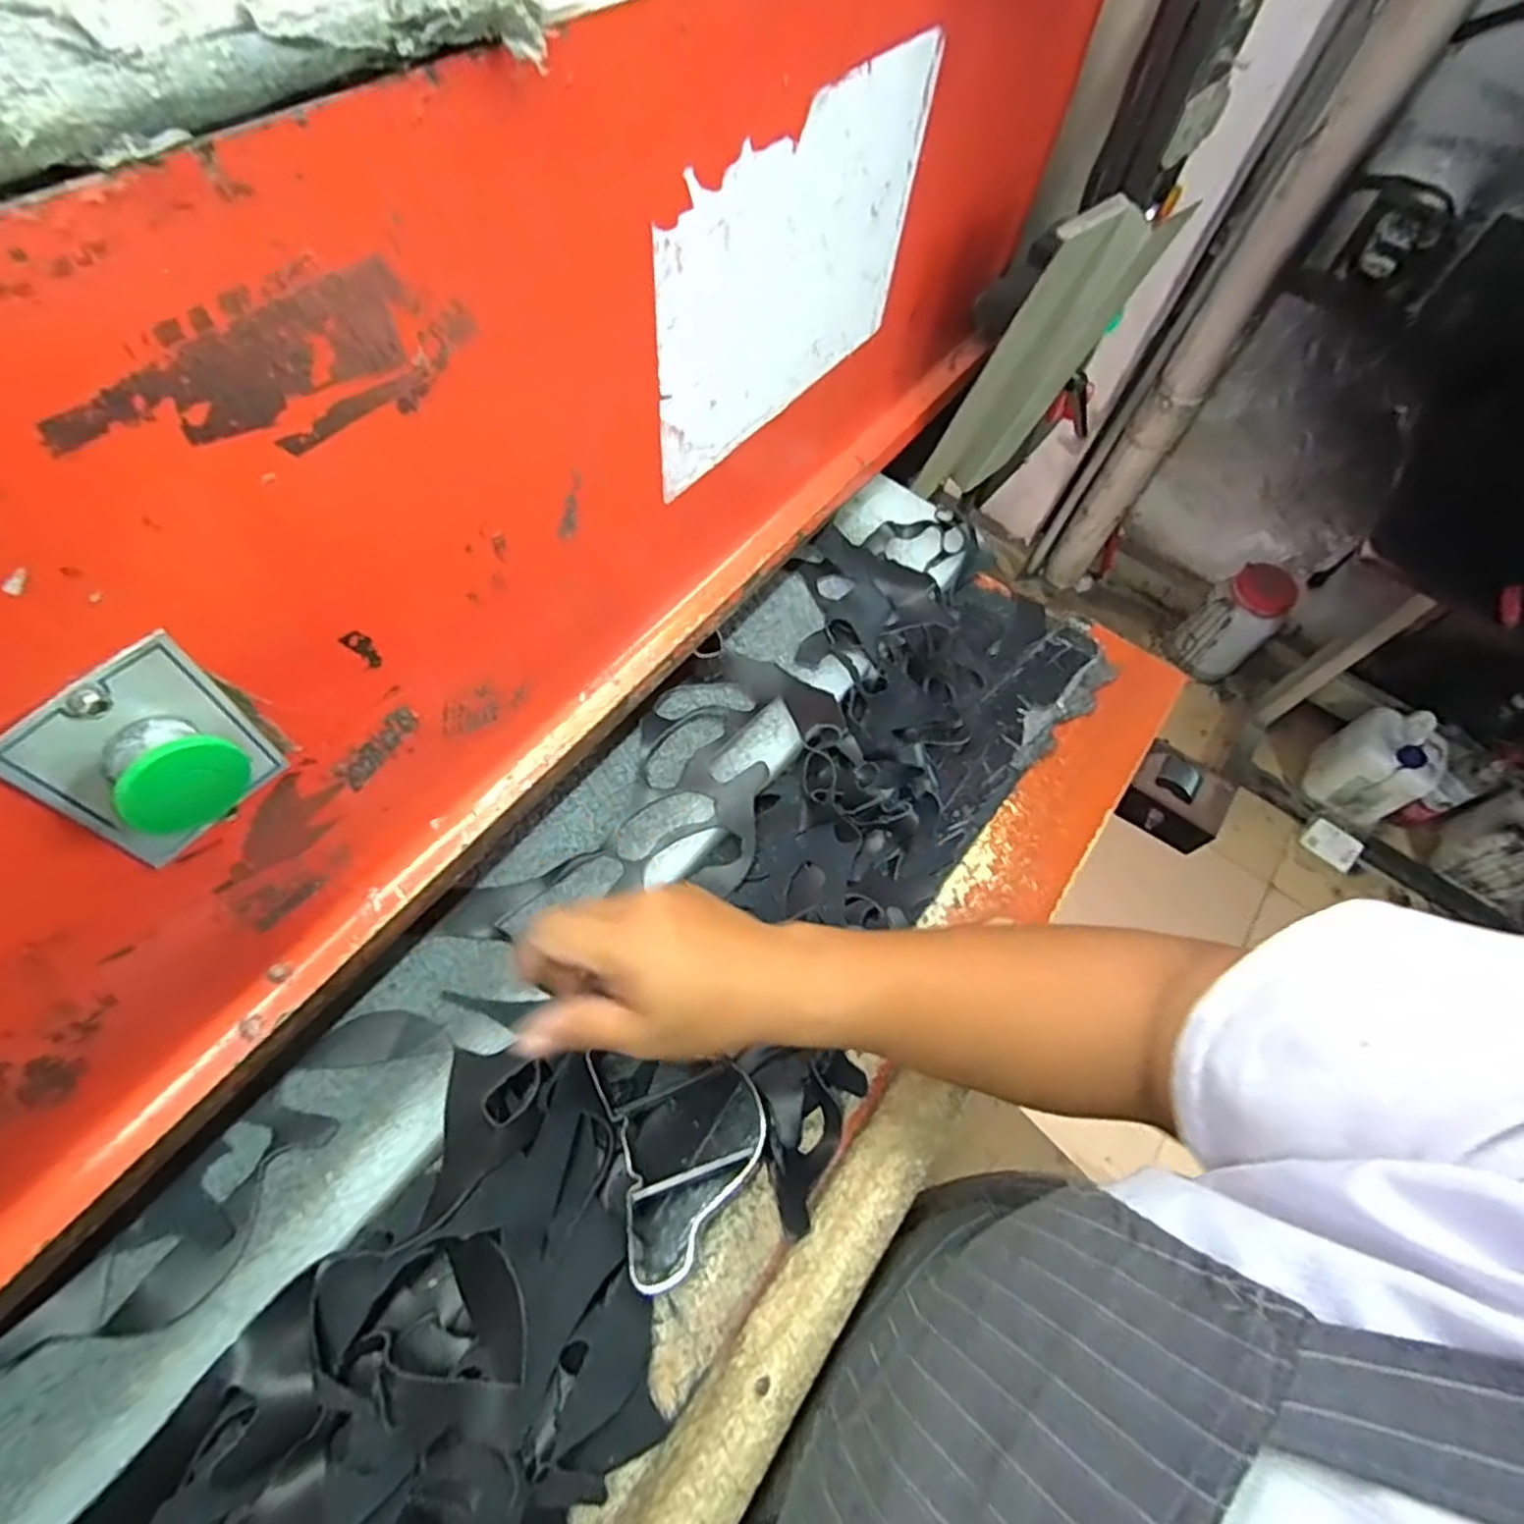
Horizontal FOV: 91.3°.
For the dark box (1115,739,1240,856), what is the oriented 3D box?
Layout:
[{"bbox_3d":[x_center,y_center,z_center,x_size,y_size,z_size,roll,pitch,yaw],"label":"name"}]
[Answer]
[{"bbox_3d":[0.365,0.032,0.660,0.078,0.047,0.066,34,65,15],"label":"dark box"}]

